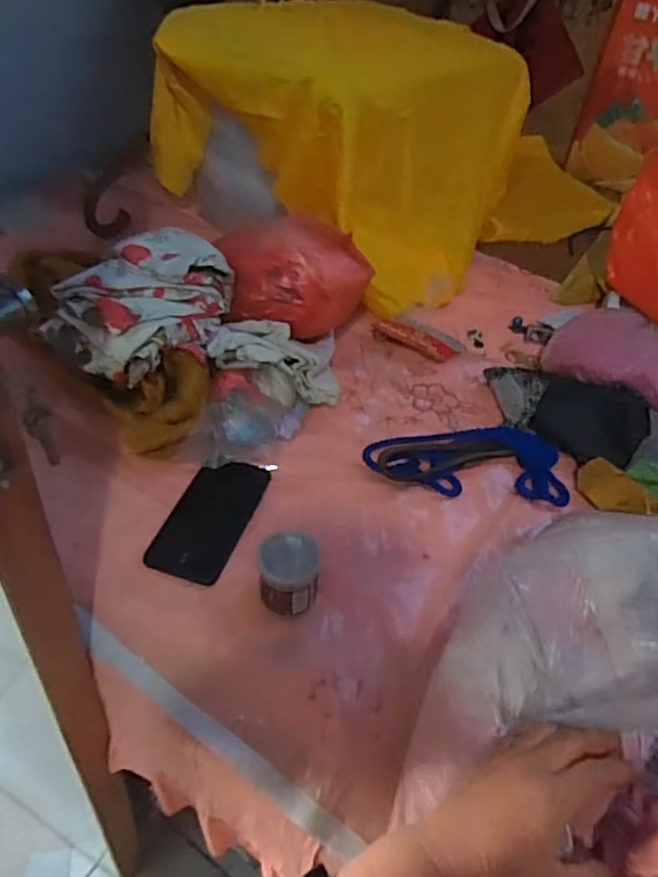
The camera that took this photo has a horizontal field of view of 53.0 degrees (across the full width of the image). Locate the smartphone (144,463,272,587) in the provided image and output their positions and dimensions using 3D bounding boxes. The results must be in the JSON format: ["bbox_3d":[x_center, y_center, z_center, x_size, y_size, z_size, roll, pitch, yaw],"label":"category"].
[{"bbox_3d":[-0.120,0.078,0.673,0.075,0.005,0.156,15,43,8],"label":"smartphone"}]

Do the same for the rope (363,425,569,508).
[{"bbox_3d":[0.153,0.027,0.749,0.215,0.030,0.096,1,43,-7],"label":"rope"}]

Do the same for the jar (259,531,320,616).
[{"bbox_3d":[-0.036,0.124,0.599,0.053,0.061,0.050,4,43,-3],"label":"jar"}]

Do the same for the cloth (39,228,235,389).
[{"bbox_3d":[-0.196,-0.156,0.729,0.166,0.077,0.213,21,44,14],"label":"cloth"}]

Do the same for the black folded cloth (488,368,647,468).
[{"bbox_3d":[0.282,-0.038,0.808,0.201,0.059,0.103,29,47,22],"label":"black folded cloth"}]

